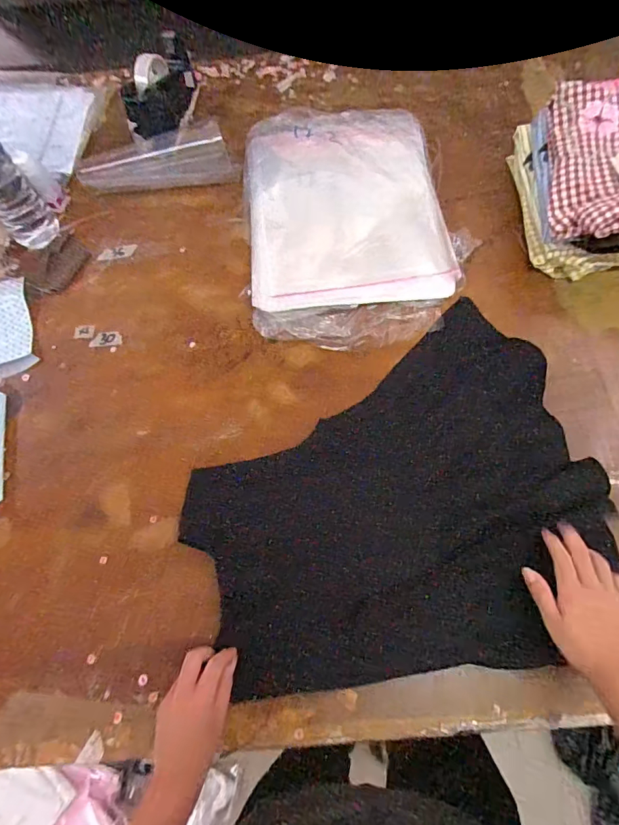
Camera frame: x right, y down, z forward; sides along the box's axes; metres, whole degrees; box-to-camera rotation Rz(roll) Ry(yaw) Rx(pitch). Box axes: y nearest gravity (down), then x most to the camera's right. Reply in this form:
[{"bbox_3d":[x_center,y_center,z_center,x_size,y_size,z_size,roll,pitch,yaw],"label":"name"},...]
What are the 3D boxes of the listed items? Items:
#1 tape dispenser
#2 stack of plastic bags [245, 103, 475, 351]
[{"bbox_3d":[-0.272,-0.605,0.807,0.073,0.111,0.197,9,72,5],"label":"tape dispenser"},{"bbox_3d":[0.068,-0.332,0.736,0.344,0.045,0.484,-1,71,2],"label":"stack of plastic bags"}]

